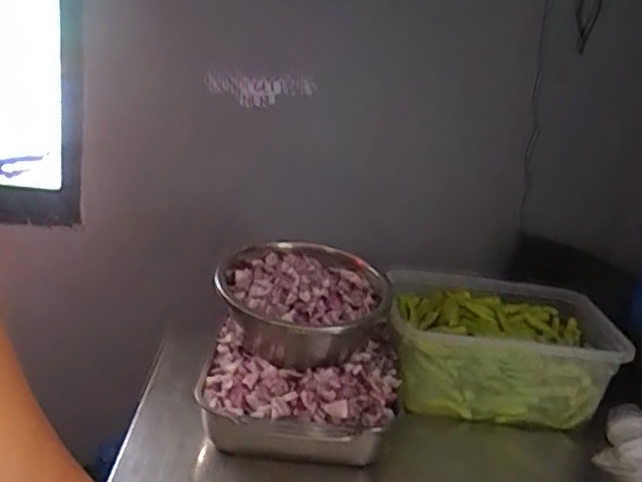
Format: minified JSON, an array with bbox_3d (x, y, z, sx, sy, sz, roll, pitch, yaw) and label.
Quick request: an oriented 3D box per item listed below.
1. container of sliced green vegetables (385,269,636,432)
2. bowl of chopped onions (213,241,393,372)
[{"bbox_3d":[0.281,0.165,1.107,0.347,0.144,0.294,8,19,0],"label":"container of sliced green vegetables"},{"bbox_3d":[-0.033,0.093,0.982,0.211,0.116,0.227,7,19,-2],"label":"bowl of chopped onions"}]

